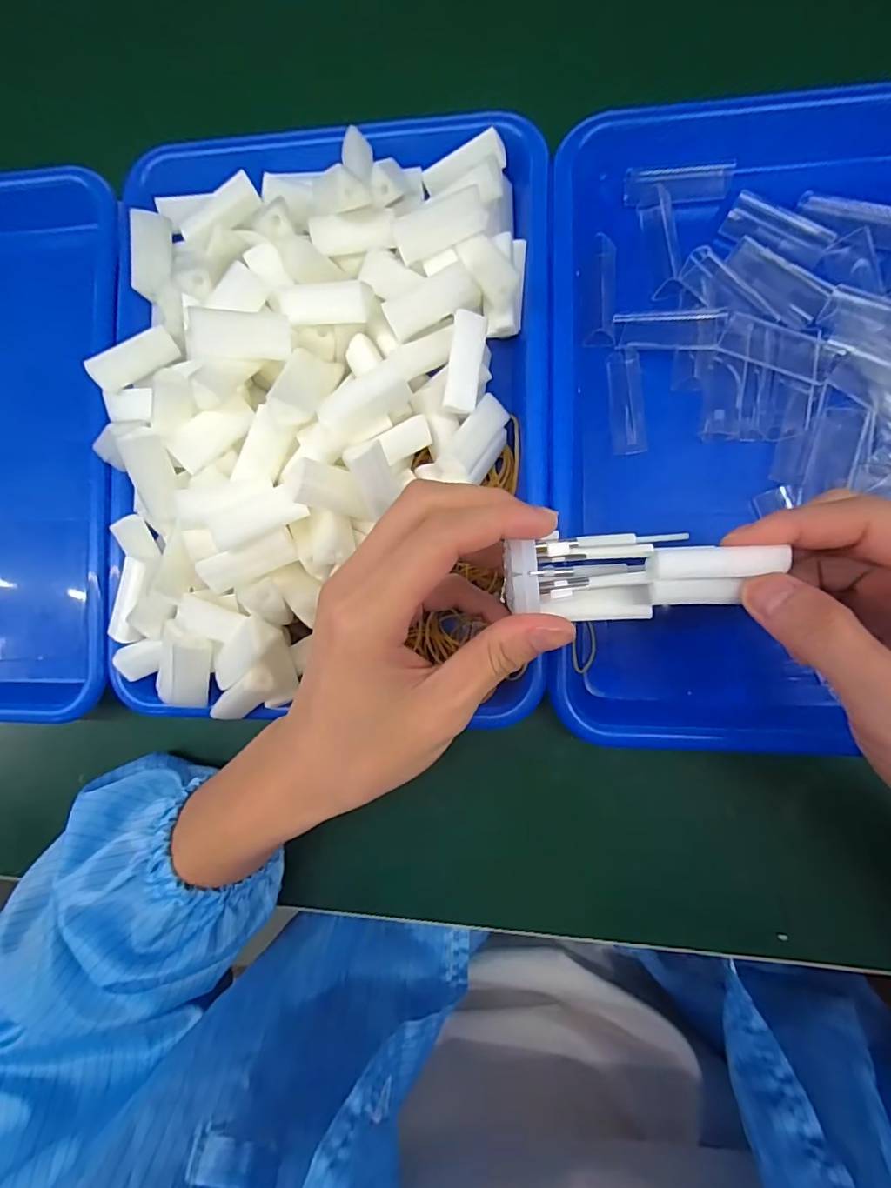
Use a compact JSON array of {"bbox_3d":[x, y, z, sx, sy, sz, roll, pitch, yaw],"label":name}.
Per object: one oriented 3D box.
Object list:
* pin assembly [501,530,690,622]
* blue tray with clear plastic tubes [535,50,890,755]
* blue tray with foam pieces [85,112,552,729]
[{"bbox_3d":[0.053,-0.006,0.202,0.059,0.032,0.031,3,87,7],"label":"pin assembly"},{"bbox_3d":[0.173,-0.096,0.270,0.246,0.033,0.343,1,87,7],"label":"blue tray with clear plastic tubes"},{"bbox_3d":[-0.068,-0.097,0.270,0.239,0.067,0.319,0,87,7],"label":"blue tray with foam pieces"}]

